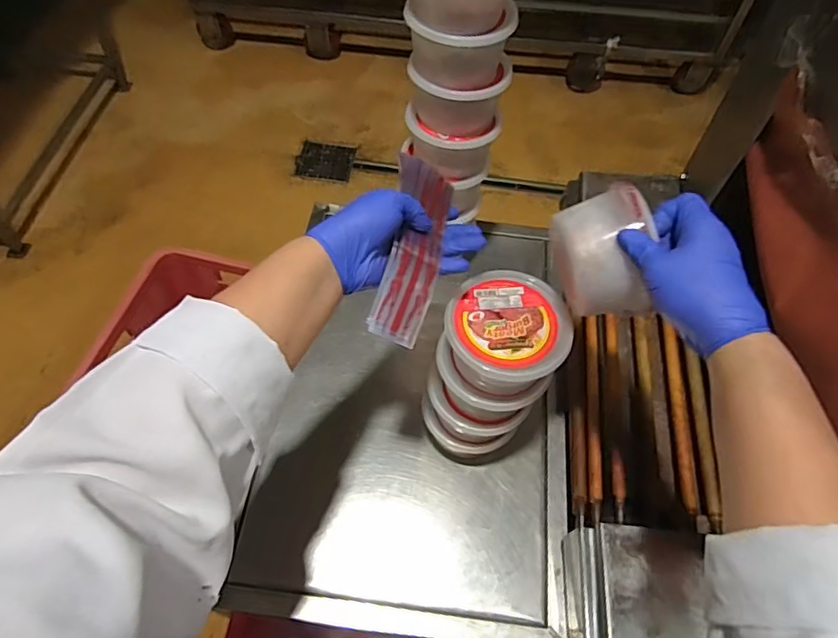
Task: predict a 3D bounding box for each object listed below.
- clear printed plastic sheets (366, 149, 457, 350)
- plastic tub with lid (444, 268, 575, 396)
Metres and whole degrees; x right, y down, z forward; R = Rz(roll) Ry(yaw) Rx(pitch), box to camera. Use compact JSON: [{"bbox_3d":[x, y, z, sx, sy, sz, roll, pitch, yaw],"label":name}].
[{"bbox_3d":[-0.005,-0.066,0.505,0.050,0.029,0.187,9,59,3],"label":"clear printed plastic sheets"},{"bbox_3d":[0.083,0.016,0.549,0.117,0.060,0.113,1,58,-2],"label":"plastic tub with lid"}]

